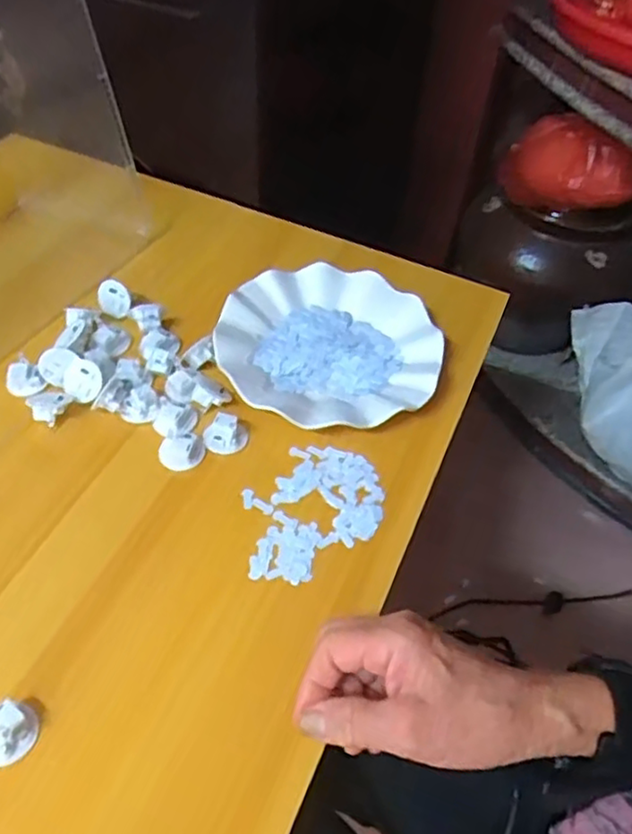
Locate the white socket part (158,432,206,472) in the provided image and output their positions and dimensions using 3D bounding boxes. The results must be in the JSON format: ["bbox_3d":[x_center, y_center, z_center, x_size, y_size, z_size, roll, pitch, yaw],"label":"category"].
[{"bbox_3d":[-0.098,0.025,0.490,0.033,0.015,0.027,-16,54,-17],"label":"white socket part"}]

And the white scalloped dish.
[{"bbox_3d":[0.010,-0.064,0.562,0.181,0.021,0.183,2,50,-3],"label":"white scalloped dish"}]

